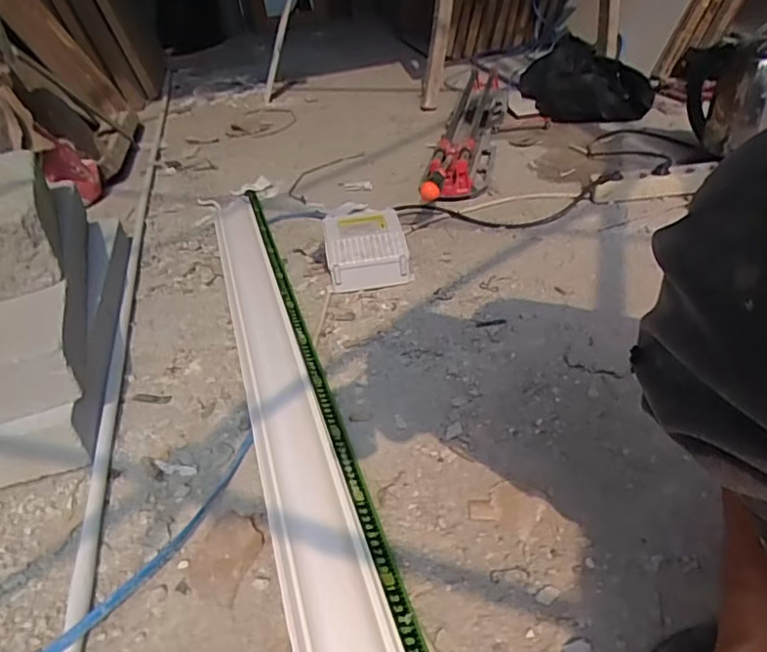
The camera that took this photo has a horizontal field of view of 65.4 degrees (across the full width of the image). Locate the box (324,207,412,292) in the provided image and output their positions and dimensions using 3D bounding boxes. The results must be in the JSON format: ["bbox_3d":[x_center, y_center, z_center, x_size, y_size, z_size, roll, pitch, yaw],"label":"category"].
[{"bbox_3d":[-0.030,-0.134,1.039,0.136,0.083,0.167,-8,34,-1],"label":"box"}]

